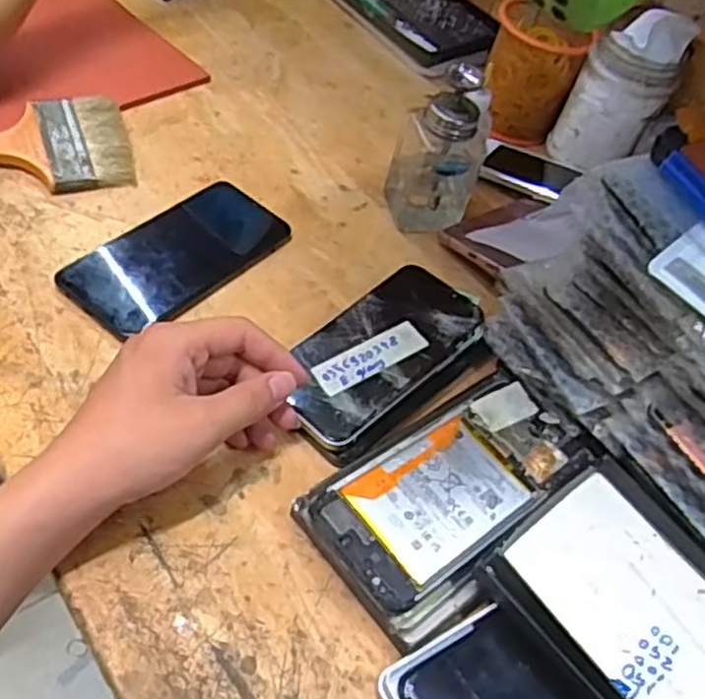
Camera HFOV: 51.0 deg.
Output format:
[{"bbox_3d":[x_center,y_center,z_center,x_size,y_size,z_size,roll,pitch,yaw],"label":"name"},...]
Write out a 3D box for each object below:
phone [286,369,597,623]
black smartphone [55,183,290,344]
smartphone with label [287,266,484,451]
[{"bbox_3d":[0.060,0.069,0.418,0.171,0.016,0.085,-33,63,-25],"label":"phone"},{"bbox_3d":[-0.117,-0.066,0.512,0.076,0.013,0.157,40,51,8],"label":"black smartphone"},{"bbox_3d":[0.017,0.000,0.464,0.072,0.011,0.139,38,60,21],"label":"smartphone with label"}]

